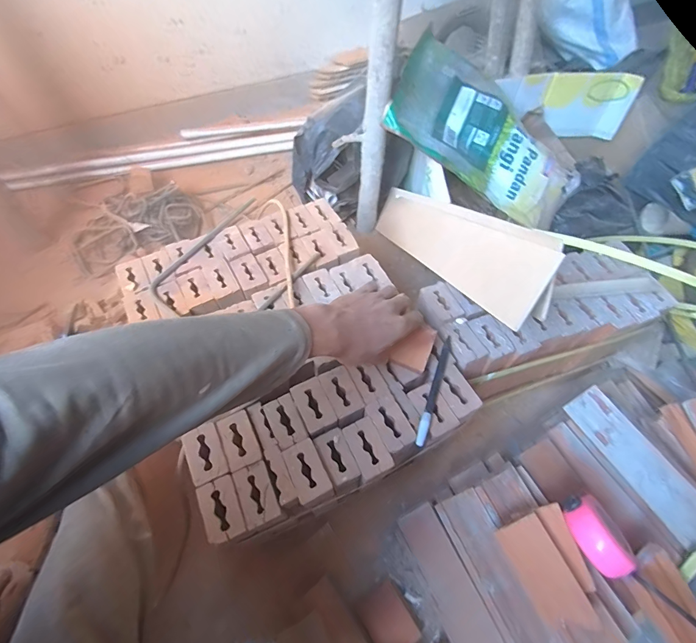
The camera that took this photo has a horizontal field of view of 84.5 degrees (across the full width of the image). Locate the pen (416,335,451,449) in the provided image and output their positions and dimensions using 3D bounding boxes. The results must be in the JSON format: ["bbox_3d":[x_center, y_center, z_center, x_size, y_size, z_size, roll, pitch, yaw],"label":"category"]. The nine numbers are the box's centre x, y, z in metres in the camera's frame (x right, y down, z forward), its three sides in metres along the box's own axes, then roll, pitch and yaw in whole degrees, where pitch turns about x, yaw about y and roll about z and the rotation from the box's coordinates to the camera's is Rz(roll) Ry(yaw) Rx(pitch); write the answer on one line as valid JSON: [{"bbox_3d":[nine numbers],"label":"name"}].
[{"bbox_3d":[0.109,0.083,0.475,0.011,0.007,0.151,20,60,10],"label":"pen"}]

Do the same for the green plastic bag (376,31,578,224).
[{"bbox_3d":[0.287,-0.379,0.756,0.412,0.086,0.272,28,80,-3],"label":"green plastic bag"}]

